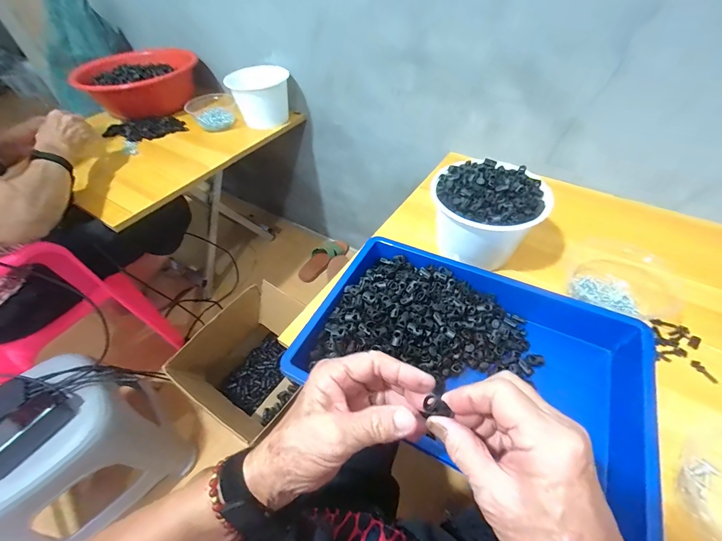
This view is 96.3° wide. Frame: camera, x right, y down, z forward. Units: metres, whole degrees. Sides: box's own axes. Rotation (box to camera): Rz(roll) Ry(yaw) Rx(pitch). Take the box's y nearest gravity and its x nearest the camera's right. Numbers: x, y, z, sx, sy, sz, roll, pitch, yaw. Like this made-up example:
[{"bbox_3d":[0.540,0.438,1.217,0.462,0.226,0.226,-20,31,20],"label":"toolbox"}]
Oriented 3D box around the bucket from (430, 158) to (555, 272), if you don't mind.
[{"bbox_3d":[0.197,-0.085,0.513,0.149,0.119,0.141,-2,49,2],"label":"bucket"}]

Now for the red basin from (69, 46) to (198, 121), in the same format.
[{"bbox_3d":[-0.654,-0.566,0.976,0.278,0.140,0.285,-2,49,2],"label":"red basin"}]

